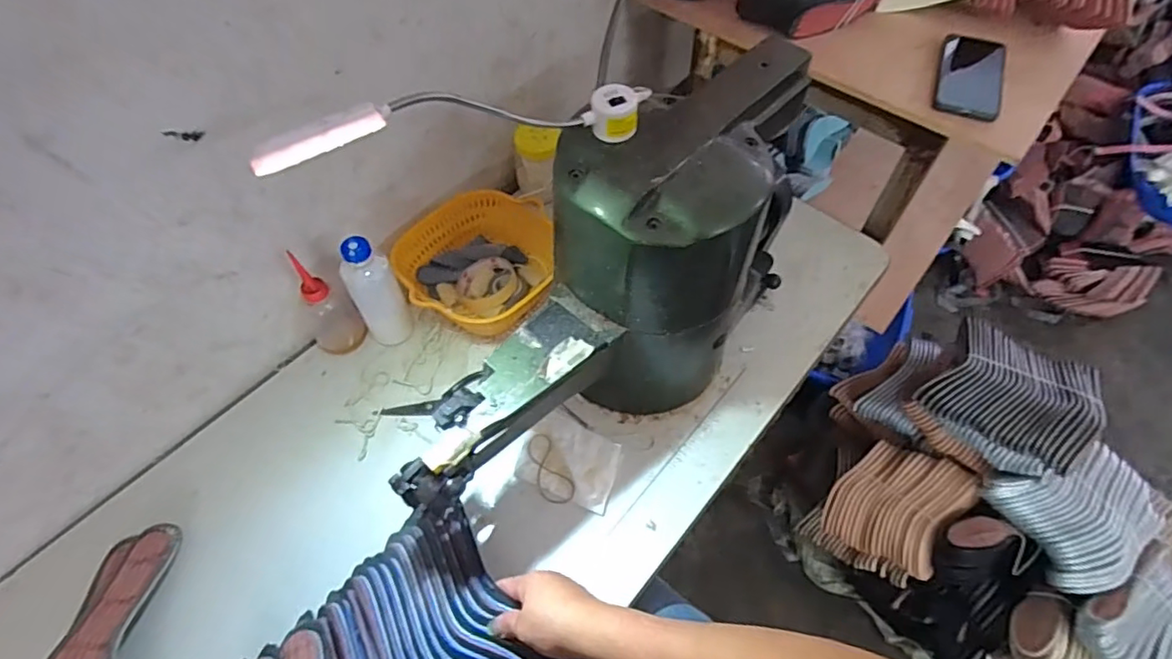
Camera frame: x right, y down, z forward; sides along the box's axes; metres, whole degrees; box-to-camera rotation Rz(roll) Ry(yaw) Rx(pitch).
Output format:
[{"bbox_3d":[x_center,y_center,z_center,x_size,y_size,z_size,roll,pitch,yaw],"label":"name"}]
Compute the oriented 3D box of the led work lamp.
[{"bbox_3d":[-0.068,-0.158,0.433,0.338,0.047,0.049,-18,55,-38],"label":"led work lamp"}]

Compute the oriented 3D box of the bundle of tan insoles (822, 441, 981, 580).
[{"bbox_3d":[0.621,0.353,1.170,0.212,0.150,0.223,30,63,19],"label":"bundle of tan insoles"}]

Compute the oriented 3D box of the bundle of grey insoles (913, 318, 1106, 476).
[{"bbox_3d":[0.758,0.109,1.019,0.235,0.083,0.194,36,65,22],"label":"bundle of grey insoles"}]

